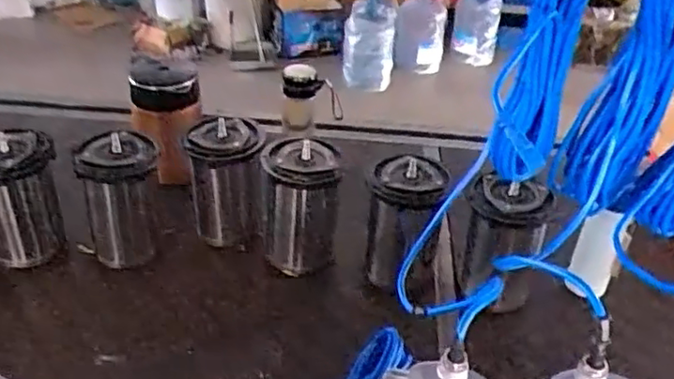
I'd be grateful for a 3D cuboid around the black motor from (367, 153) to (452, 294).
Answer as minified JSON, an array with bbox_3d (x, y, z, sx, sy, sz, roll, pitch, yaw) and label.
[{"bbox_3d":[0.109,0.059,1.086,0.125,0.202,0.106,4,34,-1],"label":"black motor"}]

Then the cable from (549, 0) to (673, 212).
[{"bbox_3d":[0.329,-0.124,0.733,0.093,0.375,0.109,15,35,16],"label":"cable"}]

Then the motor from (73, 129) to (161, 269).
[{"bbox_3d":[-0.361,0.015,1.093,0.122,0.212,0.107,-8,36,-17],"label":"motor"}]

